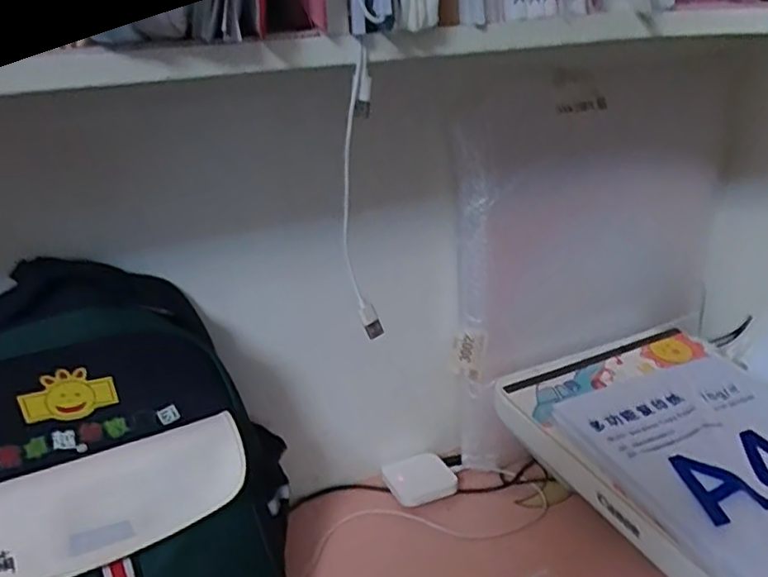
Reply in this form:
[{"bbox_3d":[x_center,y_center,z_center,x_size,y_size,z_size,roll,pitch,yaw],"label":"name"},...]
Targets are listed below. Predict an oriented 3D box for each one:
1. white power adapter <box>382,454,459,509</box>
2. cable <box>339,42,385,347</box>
[{"bbox_3d":[0.048,0.228,0.772,0.079,0.034,0.053,-13,26,-22],"label":"white power adapter"},{"bbox_3d":[-0.017,-0.054,0.449,0.025,0.204,0.025,-4,24,-3],"label":"cable"}]

